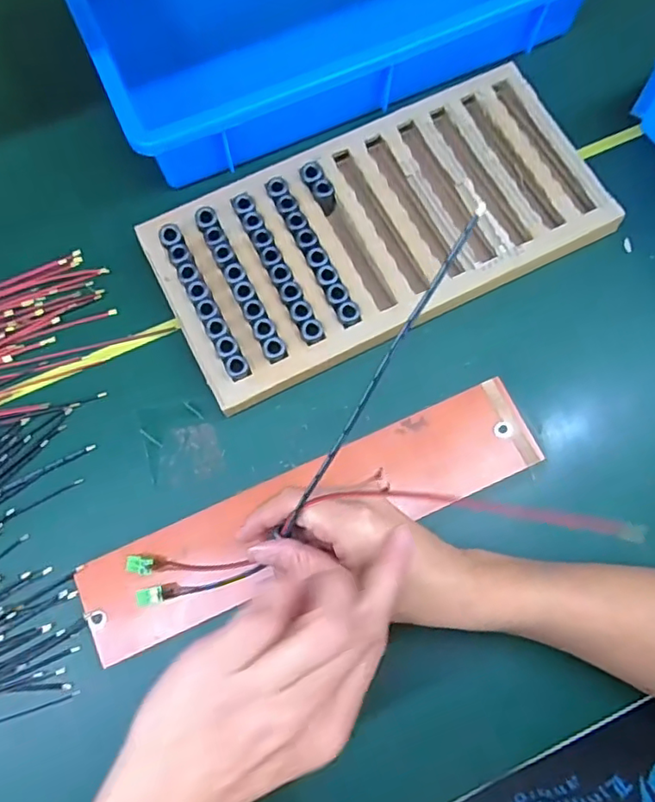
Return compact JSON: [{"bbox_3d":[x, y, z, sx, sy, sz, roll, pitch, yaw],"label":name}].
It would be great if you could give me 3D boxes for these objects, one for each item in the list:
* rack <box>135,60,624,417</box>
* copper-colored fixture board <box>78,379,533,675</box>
[{"bbox_3d":[0.044,-0.140,0.475,0.356,0.033,0.176,-26,75,-7],"label":"rack"},{"bbox_3d":[-0.009,0.081,0.416,0.343,0.018,0.072,-24,74,-8],"label":"copper-colored fixture board"}]

